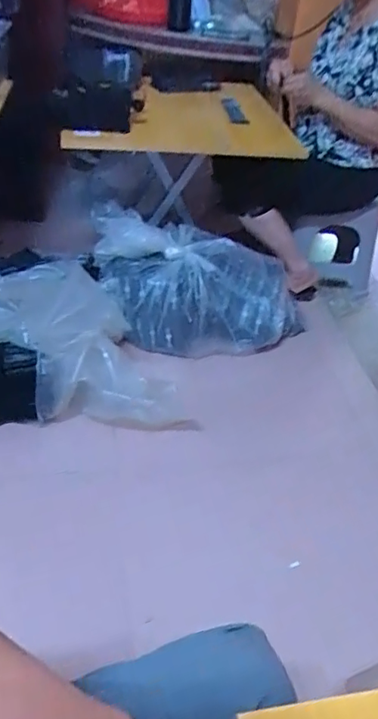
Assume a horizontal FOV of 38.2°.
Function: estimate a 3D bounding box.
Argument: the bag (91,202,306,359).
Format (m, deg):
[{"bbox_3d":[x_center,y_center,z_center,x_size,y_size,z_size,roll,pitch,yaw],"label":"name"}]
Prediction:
[{"bbox_3d":[0.045,-0.212,1.486,0.565,0.279,0.277,-5,42,-14],"label":"bag"}]

